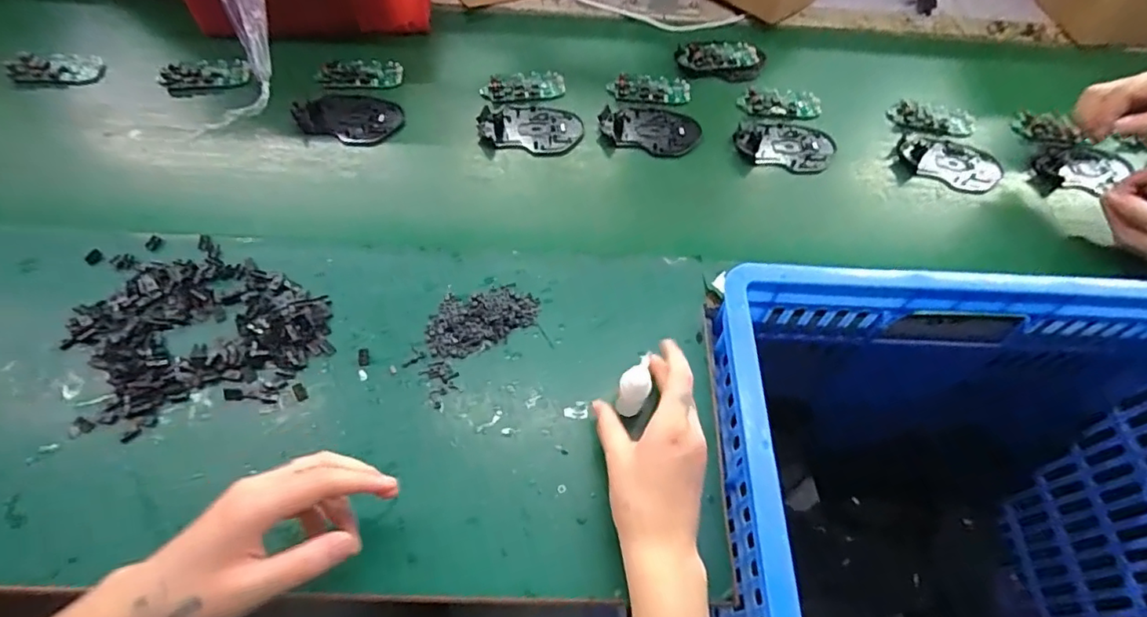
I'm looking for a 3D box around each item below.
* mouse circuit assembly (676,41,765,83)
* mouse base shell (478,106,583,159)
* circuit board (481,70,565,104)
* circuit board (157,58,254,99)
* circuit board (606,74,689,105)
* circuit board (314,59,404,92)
[{"bbox_3d":[0.187,-0.317,0.720,0.110,0.019,0.055,0,59,-5],"label":"mouse circuit assembly"},{"bbox_3d":[-0.049,-0.204,0.647,0.115,0.012,0.073,-3,59,-6],"label":"mouse base shell"},{"bbox_3d":[-0.059,-0.263,0.679,0.098,0.010,0.041,-10,60,-10],"label":"circuit board"},{"bbox_3d":[-0.426,-0.269,0.658,0.097,0.013,0.050,-17,62,-15],"label":"circuit board"},{"bbox_3d":[0.092,-0.266,0.689,0.098,0.007,0.042,0,59,-5],"label":"circuit board"},{"bbox_3d":[-0.252,-0.278,0.674,0.095,0.009,0.046,-9,60,-10],"label":"circuit board"}]

